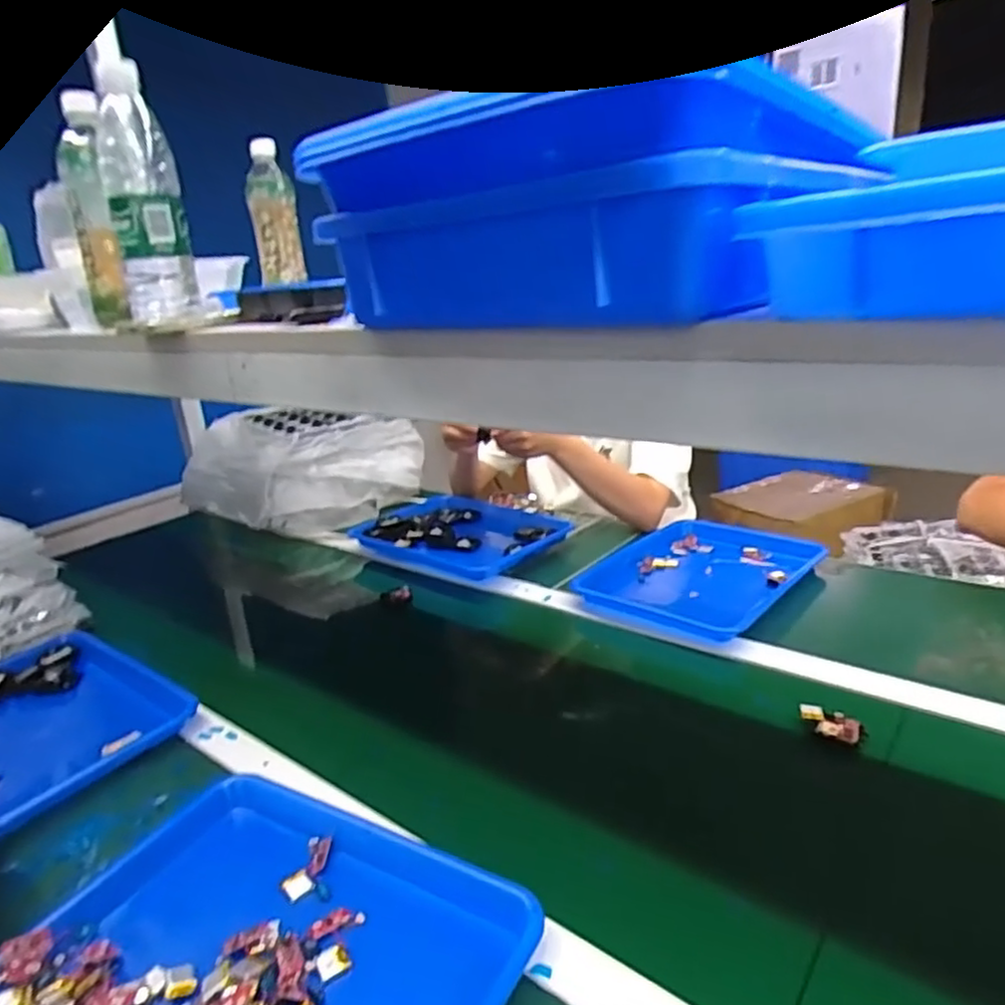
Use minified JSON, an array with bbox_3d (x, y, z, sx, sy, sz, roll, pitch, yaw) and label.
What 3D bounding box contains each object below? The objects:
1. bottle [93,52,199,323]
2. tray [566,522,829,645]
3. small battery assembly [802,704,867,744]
[{"bbox_3d":[-0.338,-0.284,0.648,0.064,0.224,0.061,-14,20,-22],"label":"bottle"},{"bbox_3d":[0.273,0.097,0.966,0.312,0.029,0.257,-22,24,-40],"label":"tray"},{"bbox_3d":[0.317,0.212,0.661,0.058,0.017,0.026,8,23,35],"label":"small battery assembly"}]

